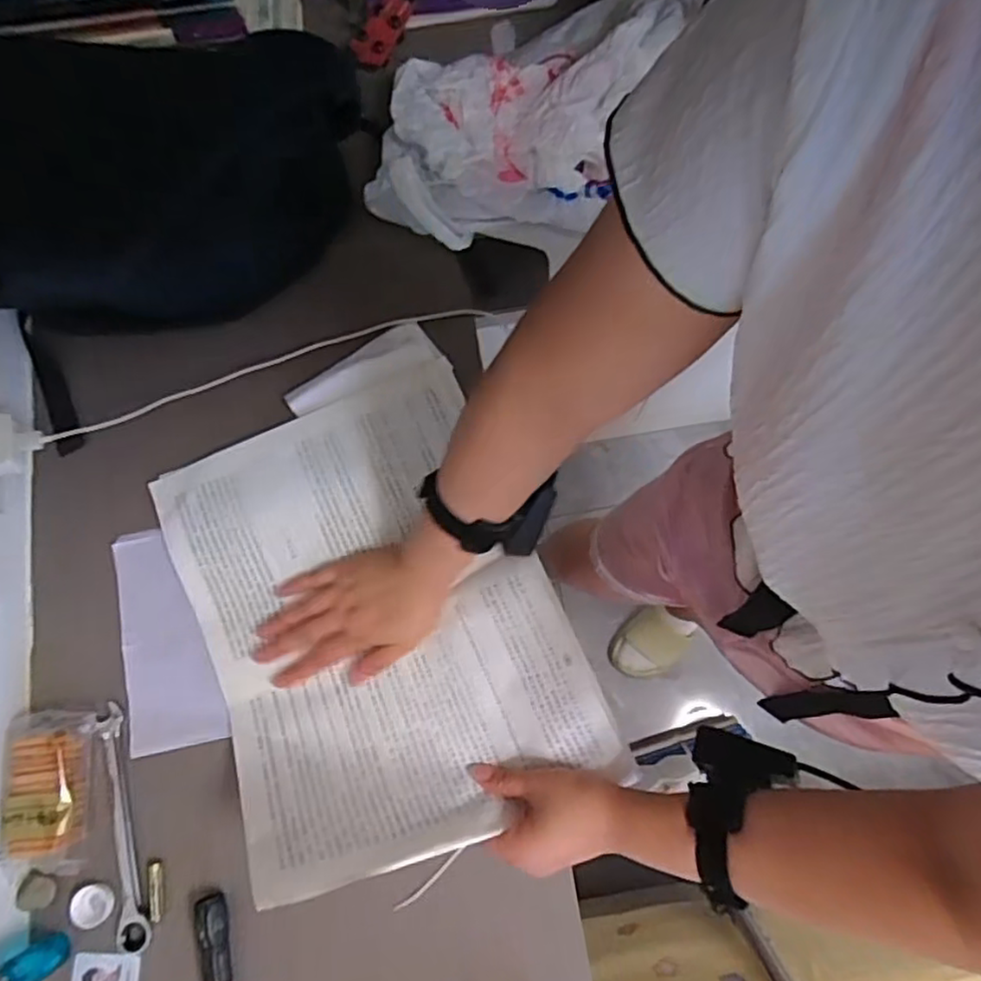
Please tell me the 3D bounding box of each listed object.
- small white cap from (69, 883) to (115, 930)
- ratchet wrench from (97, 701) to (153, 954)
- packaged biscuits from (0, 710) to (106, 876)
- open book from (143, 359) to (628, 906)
[{"bbox_3d":[-0.338,0.352,0.557,0.031,0.008,0.034,0,76,1],"label":"small white cap"},{"bbox_3d":[-0.327,0.294,0.583,0.029,0.015,0.205,-13,76,-2],"label":"ratchet wrench"},{"bbox_3d":[-0.373,0.253,0.559,0.070,0.045,0.131,-9,76,-1],"label":"packaged biscuits"},{"bbox_3d":[-0.106,0.092,0.550,0.294,0.105,0.390,-24,77,-5],"label":"open book"}]

